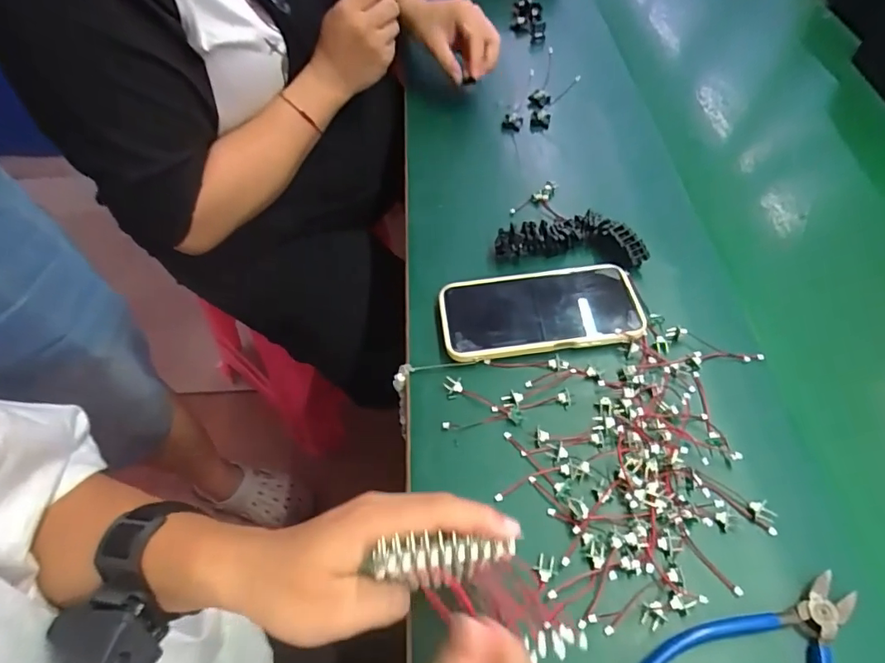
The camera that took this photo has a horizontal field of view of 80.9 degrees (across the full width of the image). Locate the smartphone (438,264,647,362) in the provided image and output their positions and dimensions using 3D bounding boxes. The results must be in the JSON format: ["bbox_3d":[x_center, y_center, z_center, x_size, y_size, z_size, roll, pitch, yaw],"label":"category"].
[{"bbox_3d":[0.085,-0.018,0.457,0.169,0.012,0.082,-6,53,-1],"label":"smartphone"}]

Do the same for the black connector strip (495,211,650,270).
[{"bbox_3d":[0.120,-0.090,0.490,0.135,0.023,0.051,4,54,7],"label":"black connector strip"}]

